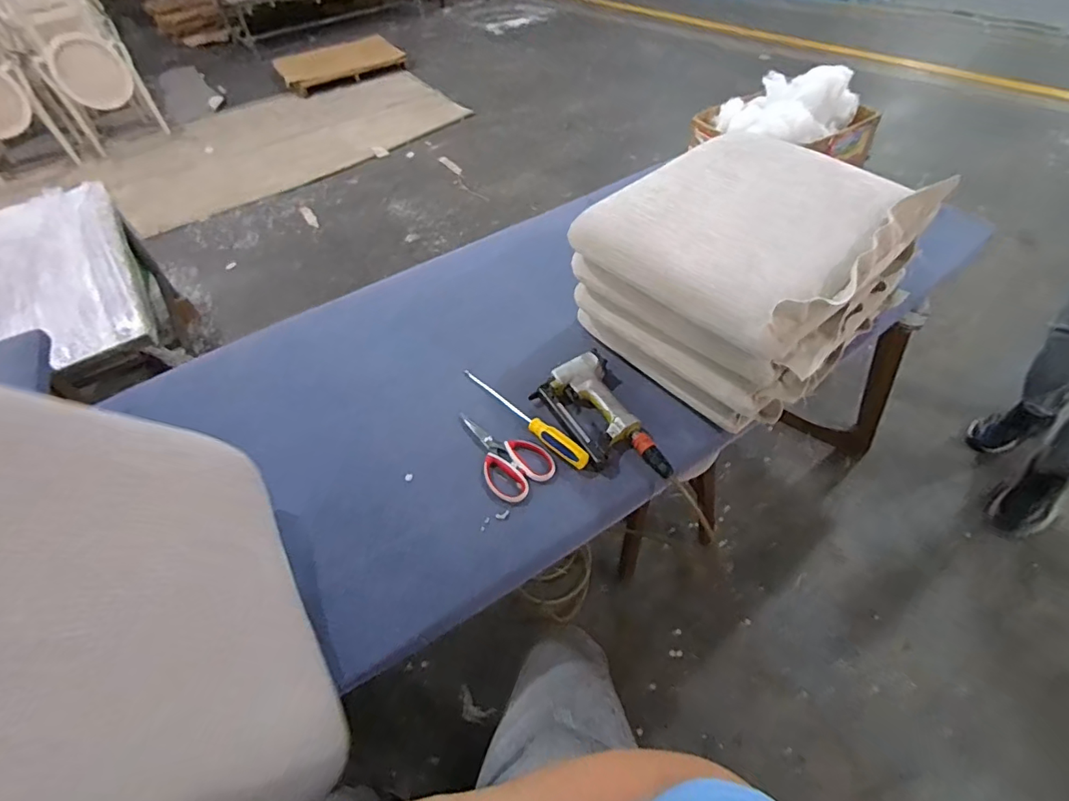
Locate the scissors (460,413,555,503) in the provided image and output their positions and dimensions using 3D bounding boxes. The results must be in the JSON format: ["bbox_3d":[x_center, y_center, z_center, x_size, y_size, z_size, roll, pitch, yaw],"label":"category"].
[{"bbox_3d":[-0.055,0.075,0.784,0.097,0.010,0.186,-32,53,-20],"label":"scissors"}]

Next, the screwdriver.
[{"bbox_3d":[-0.026,0.019,0.827,0.033,0.025,0.302,-36,54,-23],"label":"screwdriver"}]

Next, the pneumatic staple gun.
[{"bbox_3d":[0.115,0.027,0.782,0.128,0.043,0.246,-30,52,-19],"label":"pneumatic staple gun"}]

